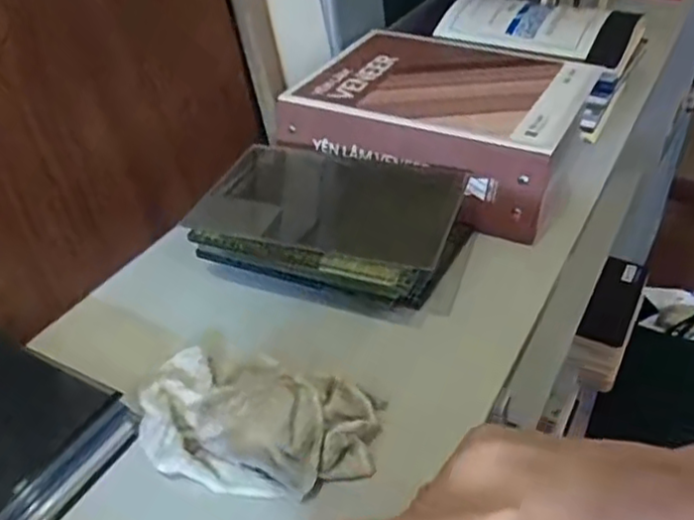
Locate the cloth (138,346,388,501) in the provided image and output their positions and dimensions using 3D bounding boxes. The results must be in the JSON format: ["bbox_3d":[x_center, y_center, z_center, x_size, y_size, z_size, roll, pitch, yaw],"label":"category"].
[{"bbox_3d":[-0.052,0.082,0.384,0.134,0.035,0.081,7,38,13],"label":"cloth"}]

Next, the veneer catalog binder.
[{"bbox_3d":[0.075,-0.127,0.606,0.237,0.065,0.196,16,41,24],"label":"veneer catalog binder"}]

